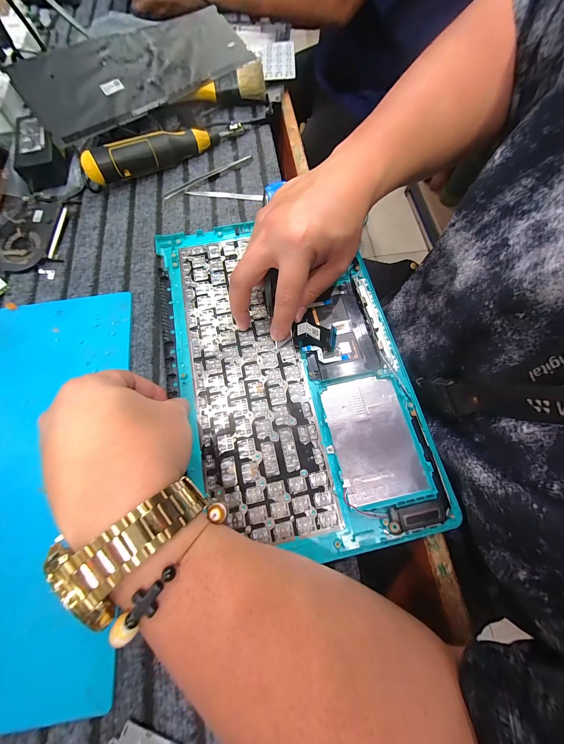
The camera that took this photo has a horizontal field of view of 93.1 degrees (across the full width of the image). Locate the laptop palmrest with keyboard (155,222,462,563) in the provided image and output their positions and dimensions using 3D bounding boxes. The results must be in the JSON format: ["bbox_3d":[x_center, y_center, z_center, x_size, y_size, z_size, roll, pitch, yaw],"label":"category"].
[{"bbox_3d":[0.002,-0.015,0.269,0.219,0.011,0.351,-14,72,-4],"label":"laptop palmrest with keyboard"}]

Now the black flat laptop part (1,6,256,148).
[{"bbox_3d":[-0.196,-0.424,0.372,0.311,0.012,0.106,-37,98,-12],"label":"black flat laptop part"}]

